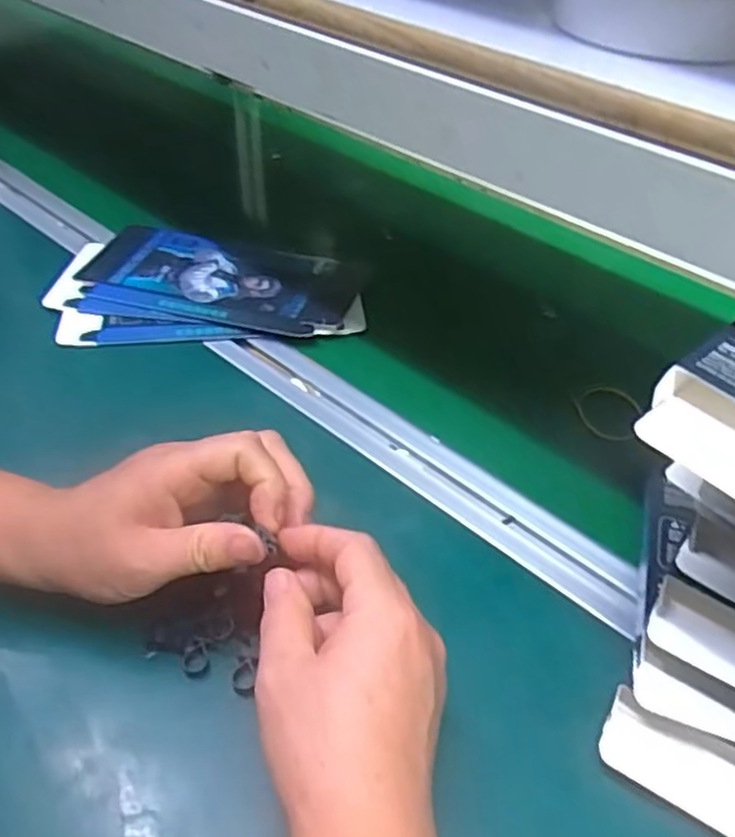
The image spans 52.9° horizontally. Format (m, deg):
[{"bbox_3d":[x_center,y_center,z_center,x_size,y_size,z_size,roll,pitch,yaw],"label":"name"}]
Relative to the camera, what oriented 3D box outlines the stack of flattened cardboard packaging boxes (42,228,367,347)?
[{"bbox_3d":[-0.122,-0.105,0.581,0.229,0.021,0.134,-1,43,-3],"label":"stack of flattened cardboard packaging boxes"}]

